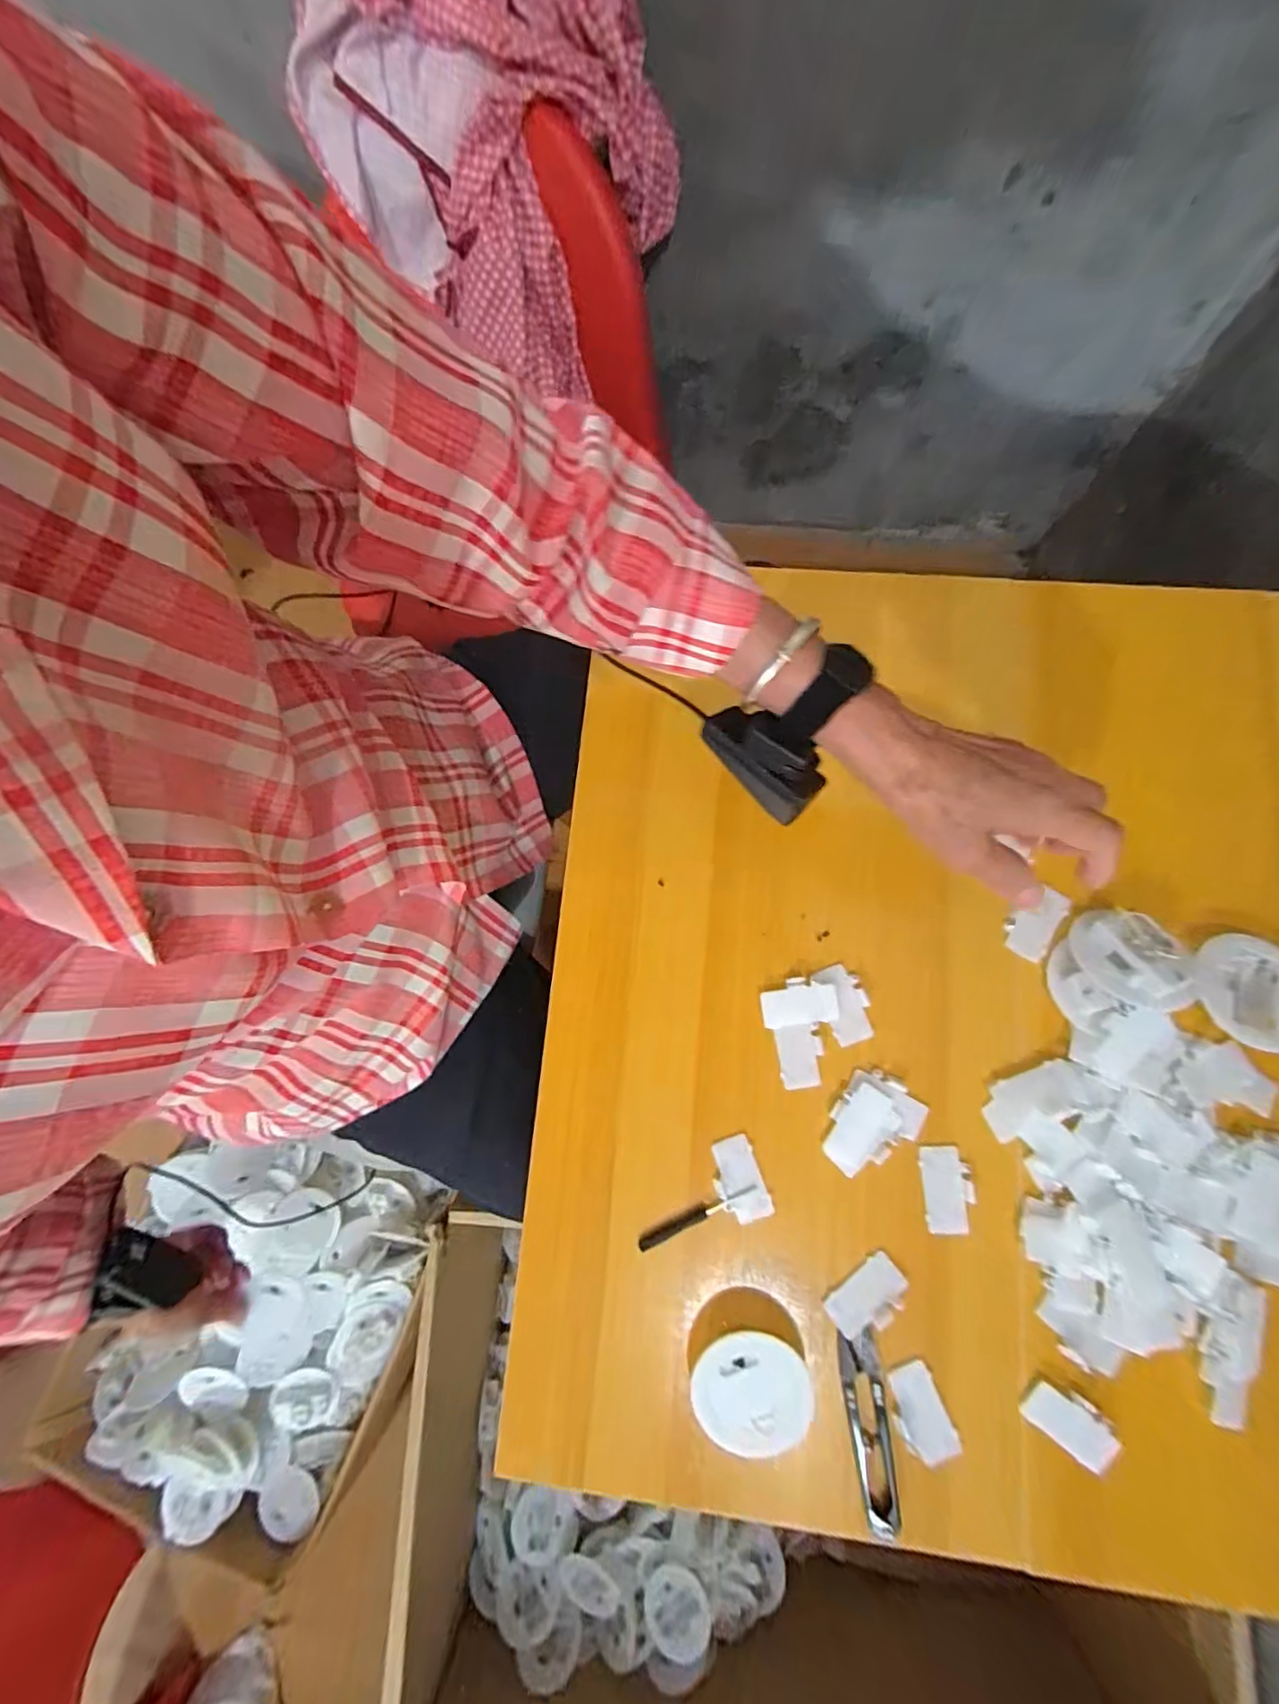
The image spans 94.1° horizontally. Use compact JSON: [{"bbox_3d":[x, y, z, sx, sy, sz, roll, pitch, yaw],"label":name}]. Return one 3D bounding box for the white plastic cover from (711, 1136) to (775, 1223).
[{"bbox_3d":[0.061,0.201,0.363,0.029,0.004,0.048,-20,81,-5],"label":"white plastic cover"}]

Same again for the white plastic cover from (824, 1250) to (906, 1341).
[{"bbox_3d":[0.132,0.259,0.344,0.047,0.007,0.027,-40,83,-8],"label":"white plastic cover"}]

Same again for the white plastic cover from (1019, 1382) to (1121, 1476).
[{"bbox_3d":[0.236,0.312,0.325,0.046,0.010,0.027,39,81,5],"label":"white plastic cover"}]

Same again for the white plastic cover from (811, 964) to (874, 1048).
[{"bbox_3d":[0.131,0.097,0.377,0.027,0.005,0.048,-18,81,-5],"label":"white plastic cover"}]

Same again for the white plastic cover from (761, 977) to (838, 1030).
[{"bbox_3d":[0.102,0.095,0.379,0.047,0.004,0.029,-7,80,-3],"label":"white plastic cover"}]

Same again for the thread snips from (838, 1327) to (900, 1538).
[{"bbox_3d":[0.129,0.322,0.332,0.022,0.011,0.095,-6,80,-2],"label":"thread snips"}]

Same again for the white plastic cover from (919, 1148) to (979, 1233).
[{"bbox_3d":[0.183,0.201,0.352,0.027,0.005,0.047,-1,80,-1],"label":"white plastic cover"}]

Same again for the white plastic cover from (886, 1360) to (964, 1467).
[{"bbox_3d":[0.157,0.315,0.332,0.029,0.005,0.048,-22,81,-5],"label":"white plastic cover"}]

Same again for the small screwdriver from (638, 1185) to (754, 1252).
[{"bbox_3d":[0.035,0.222,0.363,0.077,0.006,0.007,-25,81,-6],"label":"small screwdriver"}]

